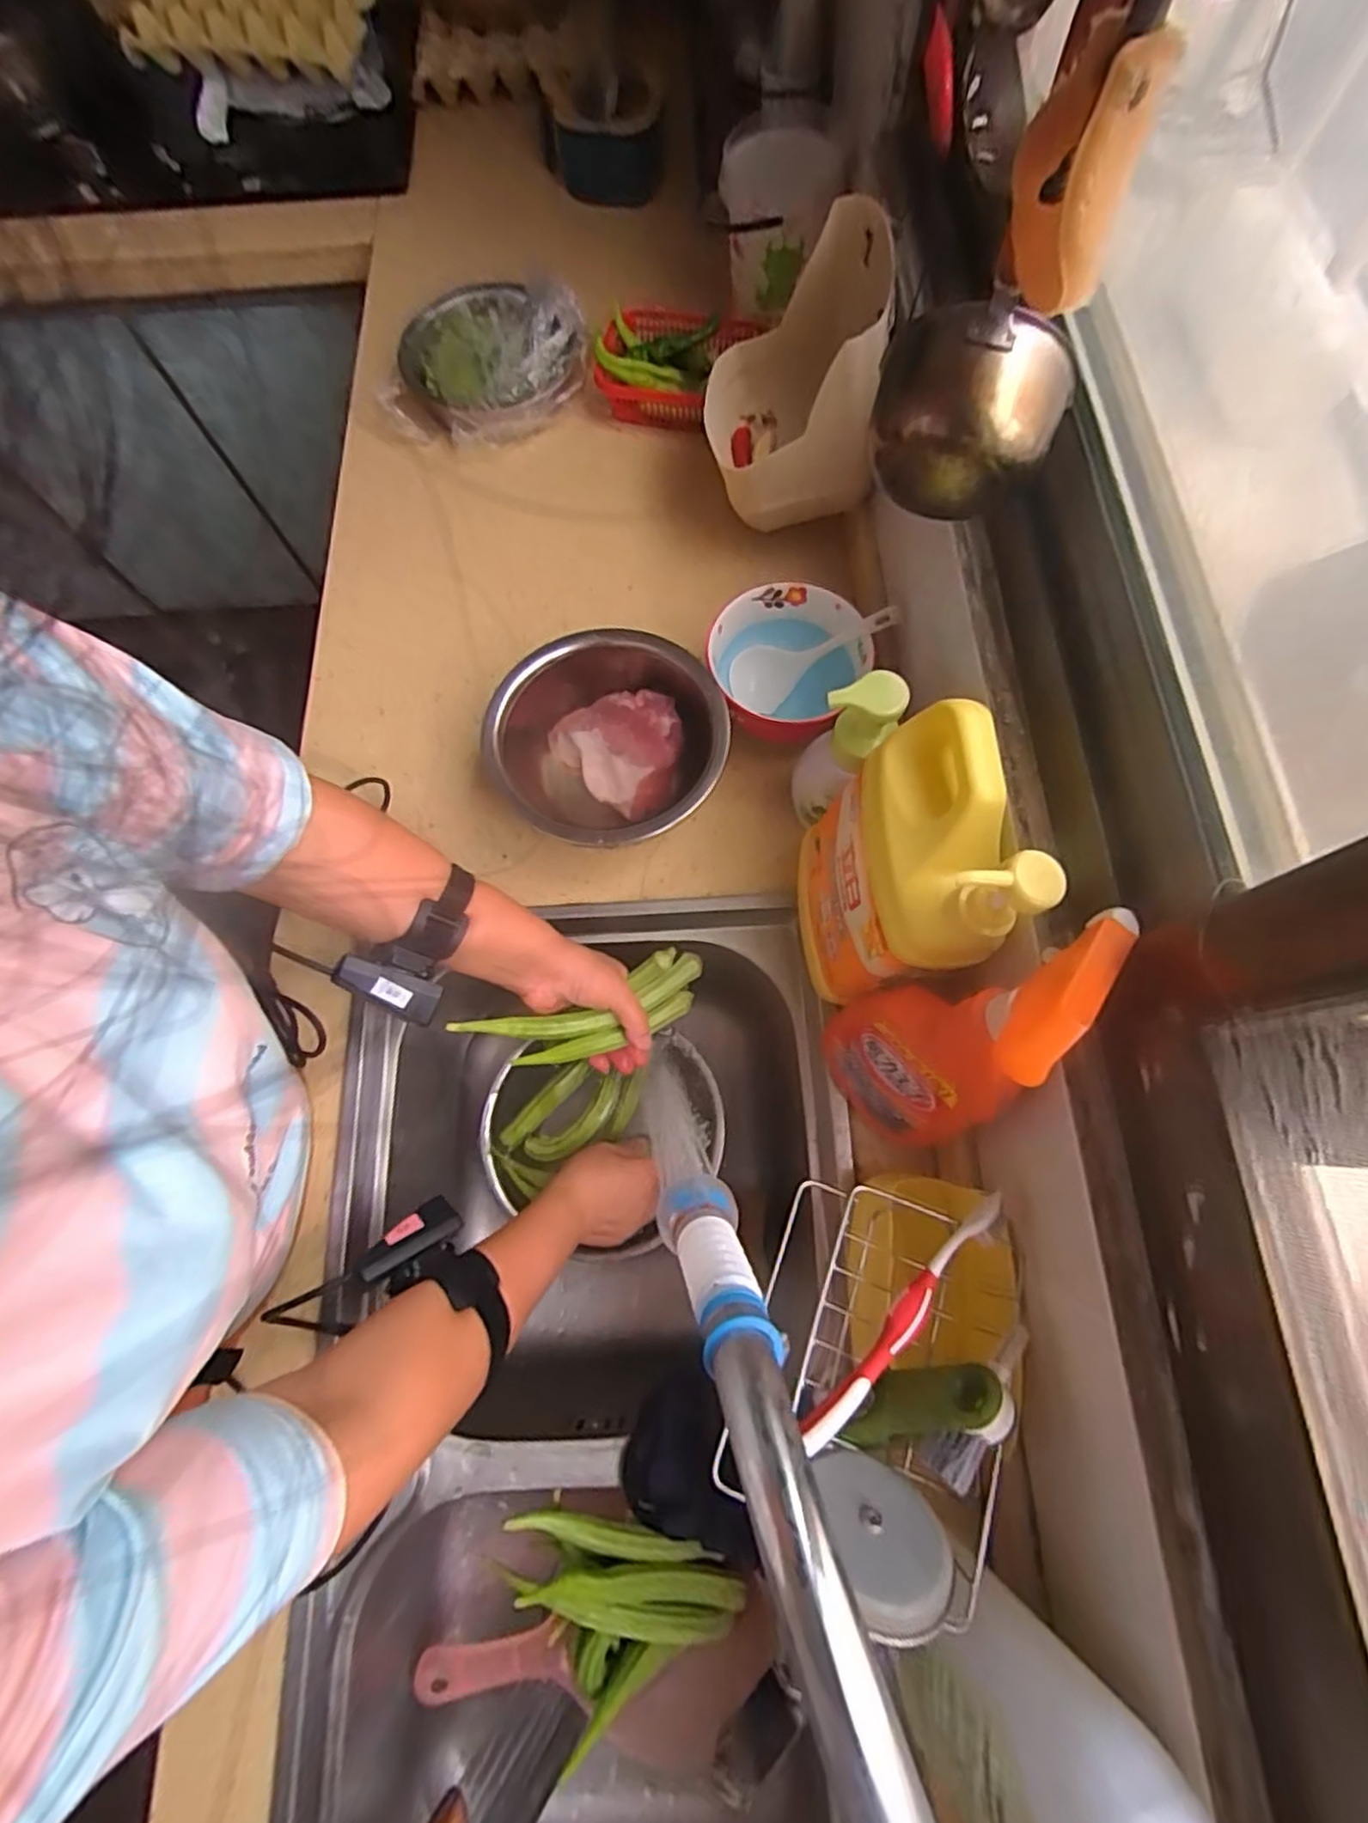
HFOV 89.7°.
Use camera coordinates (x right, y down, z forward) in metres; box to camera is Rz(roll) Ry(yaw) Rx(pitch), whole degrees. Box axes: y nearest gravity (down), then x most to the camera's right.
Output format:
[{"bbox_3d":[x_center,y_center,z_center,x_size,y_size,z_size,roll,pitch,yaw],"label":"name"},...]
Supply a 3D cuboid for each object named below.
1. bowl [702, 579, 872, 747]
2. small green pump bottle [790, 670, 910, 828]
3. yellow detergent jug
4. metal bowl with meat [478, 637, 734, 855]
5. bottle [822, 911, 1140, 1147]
[{"bbox_3d":[0.086,-0.205,0.608,0.130,0.089,0.151,25,74,9],"label":"bowl"},{"bbox_3d":[0.117,-0.122,0.518,0.062,0.154,0.052,37,77,12],"label":"small green pump bottle"},{"bbox_3d":[0.132,-0.029,0.444,0.085,0.223,0.149,-4,72,0],"label":"yellow detergent jug"},{"bbox_3d":[-0.062,-0.133,0.591,0.189,0.095,0.194,-1,72,2],"label":"metal bowl with meat"},{"bbox_3d":[0.159,0.087,0.407,0.099,0.244,0.092,-7,72,0],"label":"bottle"}]

